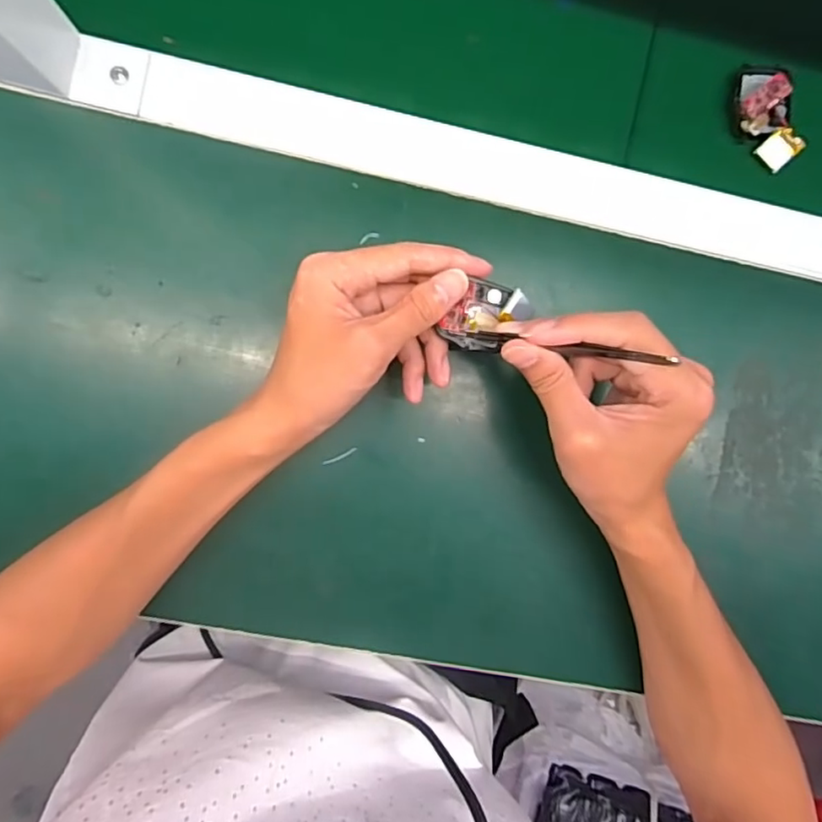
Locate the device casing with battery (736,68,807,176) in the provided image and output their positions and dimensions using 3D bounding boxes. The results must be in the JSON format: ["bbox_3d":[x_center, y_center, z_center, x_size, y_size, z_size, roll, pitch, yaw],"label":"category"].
[{"bbox_3d":[0.230,-0.190,0.388,0.034,0.016,0.065,-10,92,-5],"label":"device casing with battery"}]

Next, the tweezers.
[{"bbox_3d":[0.075,-0.033,0.298,0.104,0.013,0.005,13,90,29],"label":"tweezers"}]

